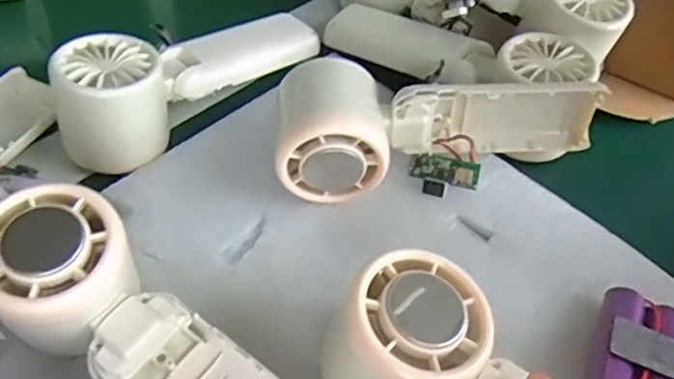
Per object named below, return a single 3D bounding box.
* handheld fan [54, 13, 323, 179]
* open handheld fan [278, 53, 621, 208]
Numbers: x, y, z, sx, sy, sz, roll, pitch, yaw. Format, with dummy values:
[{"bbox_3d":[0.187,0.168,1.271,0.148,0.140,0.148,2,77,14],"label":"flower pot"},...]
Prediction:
[{"bbox_3d":[-0.082,-0.074,0.346,0.050,0.046,0.161,38,56,23],"label":"handheld fan"},{"bbox_3d":[0.048,-0.036,0.318,0.162,0.061,0.056,-6,51,-11],"label":"open handheld fan"}]

